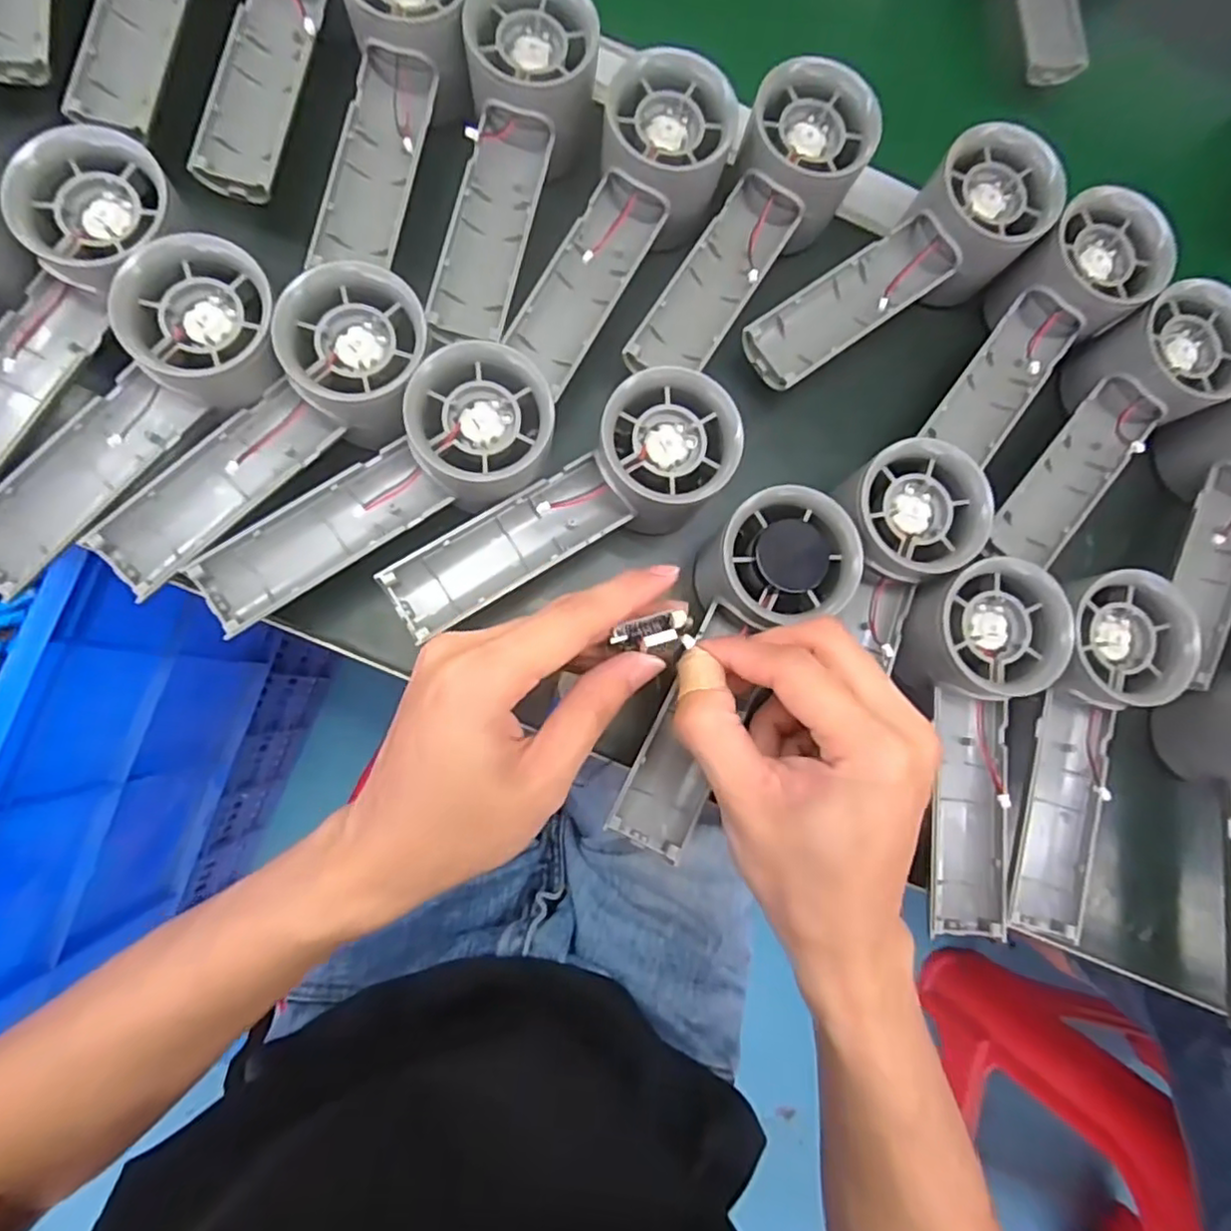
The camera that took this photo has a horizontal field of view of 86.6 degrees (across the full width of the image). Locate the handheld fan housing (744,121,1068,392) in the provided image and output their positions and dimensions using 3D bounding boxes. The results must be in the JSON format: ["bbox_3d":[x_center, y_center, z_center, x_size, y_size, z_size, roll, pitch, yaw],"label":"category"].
[{"bbox_3d":[0.131,-0.162,0.315,0.154,0.052,0.051,-34,88,3],"label":"handheld fan housing"}]

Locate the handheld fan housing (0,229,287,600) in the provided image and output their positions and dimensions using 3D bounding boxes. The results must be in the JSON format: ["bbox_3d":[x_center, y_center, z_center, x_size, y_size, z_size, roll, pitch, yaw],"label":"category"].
[{"bbox_3d":[-0.196,-0.077,0.261,0.051,0.032,0.157,43,93,0],"label":"handheld fan housing"}]

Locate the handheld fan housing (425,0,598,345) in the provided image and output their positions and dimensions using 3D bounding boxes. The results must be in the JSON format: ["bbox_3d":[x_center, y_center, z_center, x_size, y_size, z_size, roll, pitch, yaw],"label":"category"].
[{"bbox_3d":[-0.044,-0.197,0.283,0.055,0.035,0.152,8,83,-6],"label":"handheld fan housing"}]

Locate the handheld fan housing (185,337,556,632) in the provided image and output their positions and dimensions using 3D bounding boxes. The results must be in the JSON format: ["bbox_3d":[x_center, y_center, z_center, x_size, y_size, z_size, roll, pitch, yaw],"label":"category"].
[{"bbox_3d":[-0.097,-0.050,0.269,0.156,0.031,0.054,-32,88,3],"label":"handheld fan housing"}]

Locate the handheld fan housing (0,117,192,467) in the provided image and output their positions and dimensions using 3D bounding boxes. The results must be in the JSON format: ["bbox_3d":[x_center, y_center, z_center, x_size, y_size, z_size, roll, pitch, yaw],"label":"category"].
[{"bbox_3d":[-0.231,-0.115,0.261,0.048,0.031,0.157,33,95,-2],"label":"handheld fan housing"}]

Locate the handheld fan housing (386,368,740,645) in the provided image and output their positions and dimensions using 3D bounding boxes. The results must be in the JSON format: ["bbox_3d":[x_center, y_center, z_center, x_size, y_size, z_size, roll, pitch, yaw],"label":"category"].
[{"bbox_3d":[-0.018,-0.040,0.271,0.155,0.030,0.057,-38,89,-9],"label":"handheld fan housing"}]

